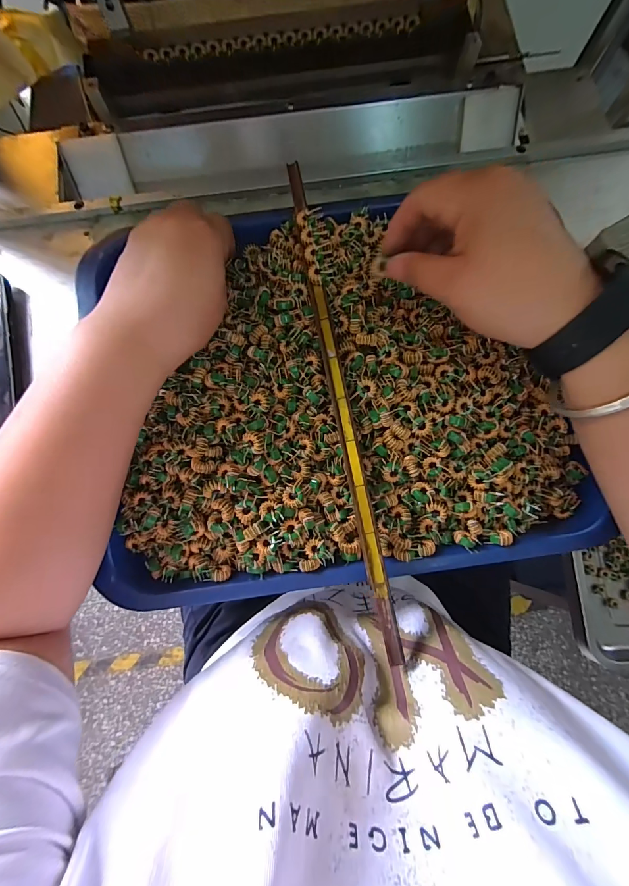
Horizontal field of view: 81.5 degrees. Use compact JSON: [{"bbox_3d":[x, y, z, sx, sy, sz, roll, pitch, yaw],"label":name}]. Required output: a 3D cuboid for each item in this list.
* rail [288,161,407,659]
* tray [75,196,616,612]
[{"bbox_3d":[0.016,-0.045,0.252,0.011,0.014,0.356,-10,80,-2],"label":"rail"},{"bbox_3d":[0.014,-0.044,0.265,0.332,0.036,0.285,-7,80,-1],"label":"tray"}]

